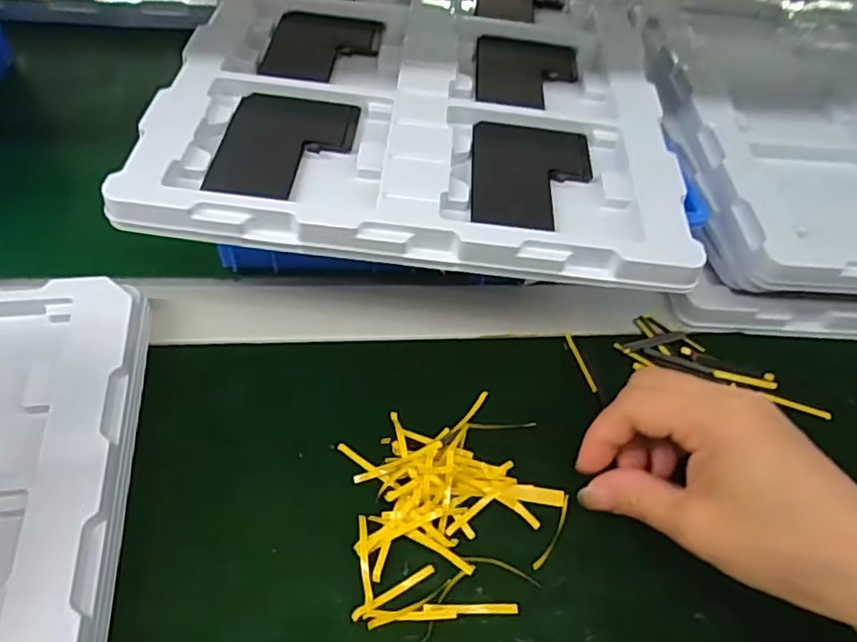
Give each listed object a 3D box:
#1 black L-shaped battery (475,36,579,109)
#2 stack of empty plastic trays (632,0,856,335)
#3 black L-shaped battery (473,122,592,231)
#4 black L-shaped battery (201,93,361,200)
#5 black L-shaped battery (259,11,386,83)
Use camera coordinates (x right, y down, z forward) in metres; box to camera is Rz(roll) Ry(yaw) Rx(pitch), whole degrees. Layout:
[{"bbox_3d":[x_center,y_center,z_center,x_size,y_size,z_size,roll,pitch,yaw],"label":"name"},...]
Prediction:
[{"bbox_3d":[0.064,-0.162,0.390,0.067,0.004,0.079,5,53,-2],"label":"black L-shaped battery"},{"bbox_3d":[0.306,-0.140,0.444,0.302,0.050,0.325,1,54,-5],"label":"stack of empty plastic trays"},{"bbox_3d":[0.056,-0.080,0.322,0.064,0.004,0.085,5,53,-2],"label":"black L-shaped battery"},{"bbox_3d":[-0.073,-0.093,0.316,0.064,0.006,0.086,6,53,-1],"label":"black L-shaped battery"},{"bbox_3d":[-0.065,-0.176,0.384,0.068,0.004,0.080,4,53,-3],"label":"black L-shaped battery"}]

